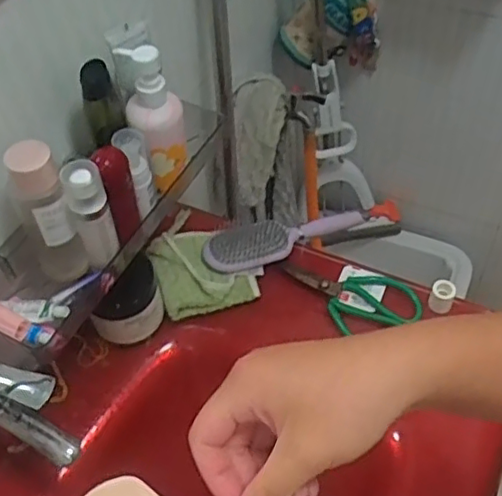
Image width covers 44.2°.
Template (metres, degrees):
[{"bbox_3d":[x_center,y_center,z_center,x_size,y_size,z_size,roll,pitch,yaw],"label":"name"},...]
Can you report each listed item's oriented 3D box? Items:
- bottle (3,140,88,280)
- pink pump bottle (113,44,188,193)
[{"bbox_3d":[-0.193,-0.025,0.593,0.053,0.165,0.043,-33,55,-20],"label":"bottle"},{"bbox_3d":[-0.101,-0.134,0.652,0.062,0.153,0.054,-18,51,-9],"label":"pink pump bottle"}]

